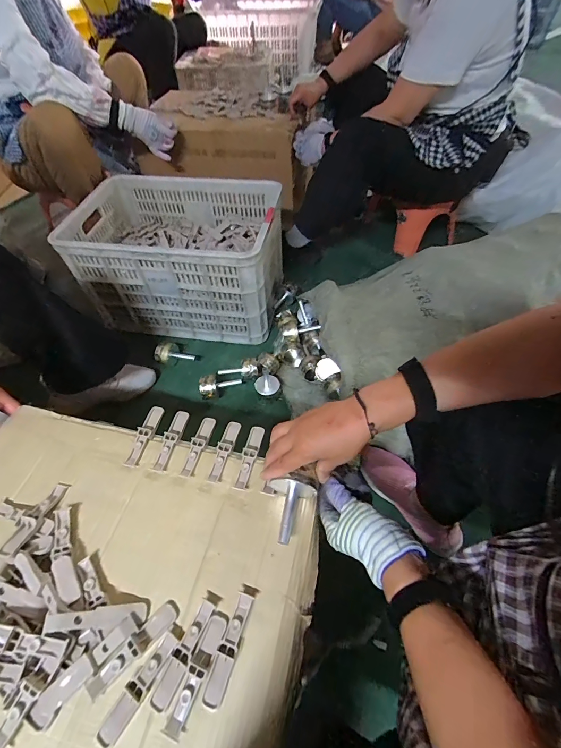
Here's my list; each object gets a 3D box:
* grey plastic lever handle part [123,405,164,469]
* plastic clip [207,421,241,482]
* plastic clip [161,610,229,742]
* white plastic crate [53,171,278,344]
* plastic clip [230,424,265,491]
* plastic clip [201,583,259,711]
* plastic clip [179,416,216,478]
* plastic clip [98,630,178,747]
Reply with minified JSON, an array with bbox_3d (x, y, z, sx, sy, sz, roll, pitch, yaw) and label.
[{"bbox_3d":[-0.206,0.093,0.519,0.023,0.013,0.098,8,53,9],"label":"grey plastic lever handle part"},{"bbox_3d":[-0.082,0.111,0.503,0.022,0.014,0.096,10,54,10],"label":"plastic clip"},{"bbox_3d":[-0.084,0.301,0.347,0.021,0.009,0.102,16,55,15],"label":"plastic clip"},{"bbox_3d":[-0.281,-0.333,1.001,0.532,0.308,0.352,7,54,8],"label":"white plastic crate"},{"bbox_3d":[-0.045,0.119,0.493,0.022,0.012,0.097,10,53,10],"label":"plastic clip"},{"bbox_3d":[-0.052,0.282,0.360,0.020,0.010,0.106,15,55,14],"label":"plastic clip"},{"bbox_3d":[-0.122,0.107,0.509,0.024,0.013,0.099,8,53,9],"label":"plastic clip"},{"bbox_3d":[-0.142,0.312,0.342,0.020,0.009,0.096,26,58,21],"label":"plastic clip"}]

